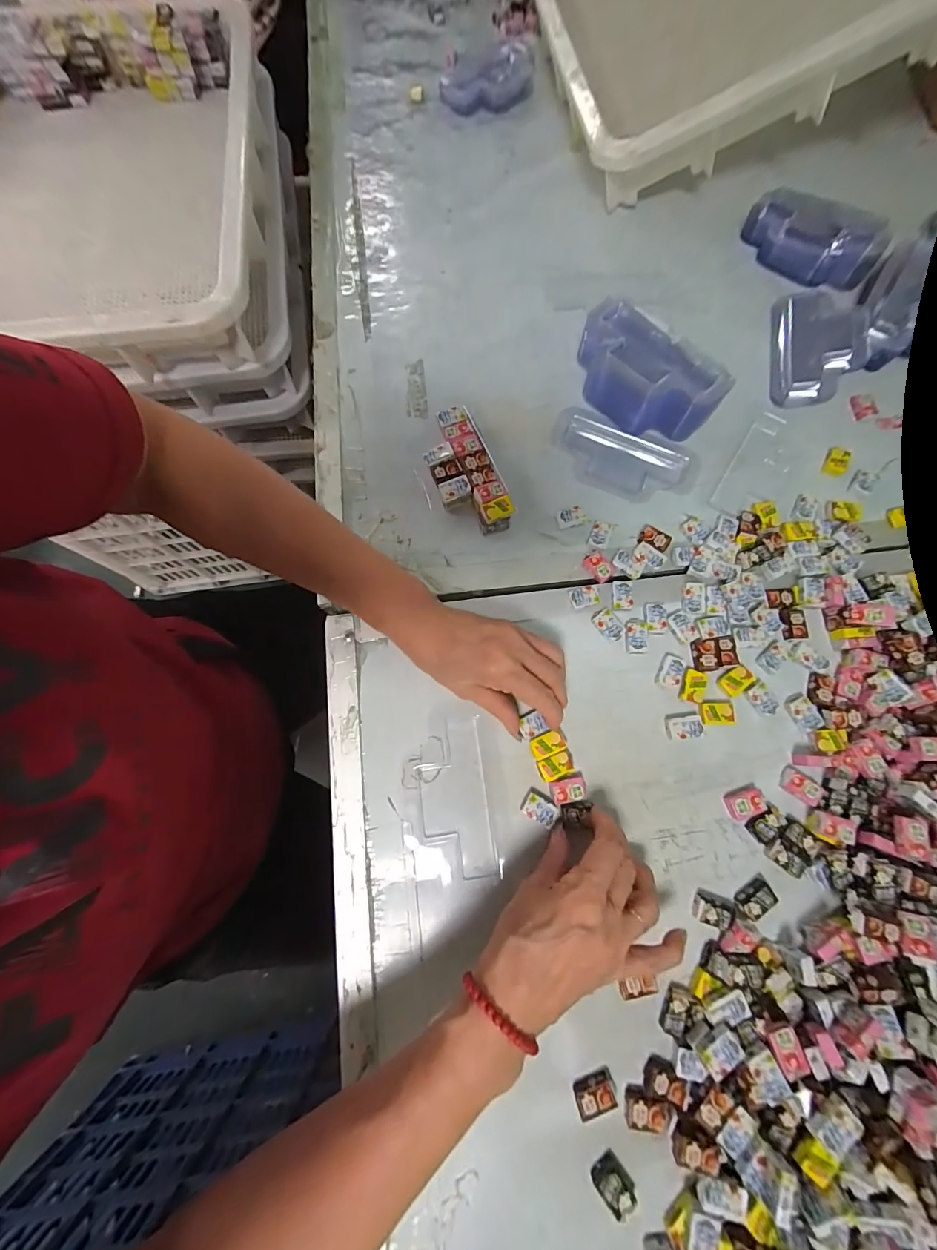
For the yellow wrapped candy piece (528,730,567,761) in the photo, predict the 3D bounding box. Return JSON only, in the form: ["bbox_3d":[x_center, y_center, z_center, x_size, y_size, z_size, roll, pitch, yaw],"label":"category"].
[{"bbox_3d":[0.063,0.094,0.334,0.028,0.004,0.017,-22,75,-5],"label":"yellow wrapped candy piece"}]

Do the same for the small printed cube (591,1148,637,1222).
[{"bbox_3d":[0.092,0.355,0.268,0.020,0.005,0.028,-36,77,-8],"label":"small printed cube"}]

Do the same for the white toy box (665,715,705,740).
[{"bbox_3d":[0.173,0.082,0.338,0.029,0.006,0.017,-7,75,-1],"label":"white toy box"}]

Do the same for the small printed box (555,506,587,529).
[{"bbox_3d":[0.092,-0.097,0.385,0.026,0.006,0.018,-17,75,-4],"label":"small printed box"}]

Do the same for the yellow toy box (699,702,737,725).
[{"bbox_3d":[0.199,0.071,0.340,0.027,0.005,0.018,-2,75,0],"label":"yellow toy box"}]

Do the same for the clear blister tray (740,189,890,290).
[{"bbox_3d":[0.371,-0.420,0.458,0.140,0.035,0.061,33,78,9],"label":"clear blister tray"}]

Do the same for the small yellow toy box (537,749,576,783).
[{"bbox_3d":[0.068,0.109,0.329,0.027,0.004,0.017,-22,75,-5],"label":"small yellow toy box"}]

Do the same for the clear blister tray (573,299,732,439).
[{"bbox_3d":[0.163,-0.234,0.399,0.083,0.052,0.141,-32,77,-8],"label":"clear blister tray"}]

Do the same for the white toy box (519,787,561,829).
[{"bbox_3d":[0.055,0.139,0.322,0.028,0.005,0.019,34,78,9],"label":"white toy box"}]

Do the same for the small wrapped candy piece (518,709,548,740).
[{"bbox_3d":[0.050,0.079,0.336,0.020,0.004,0.019,-26,76,-6],"label":"small wrapped candy piece"}]

